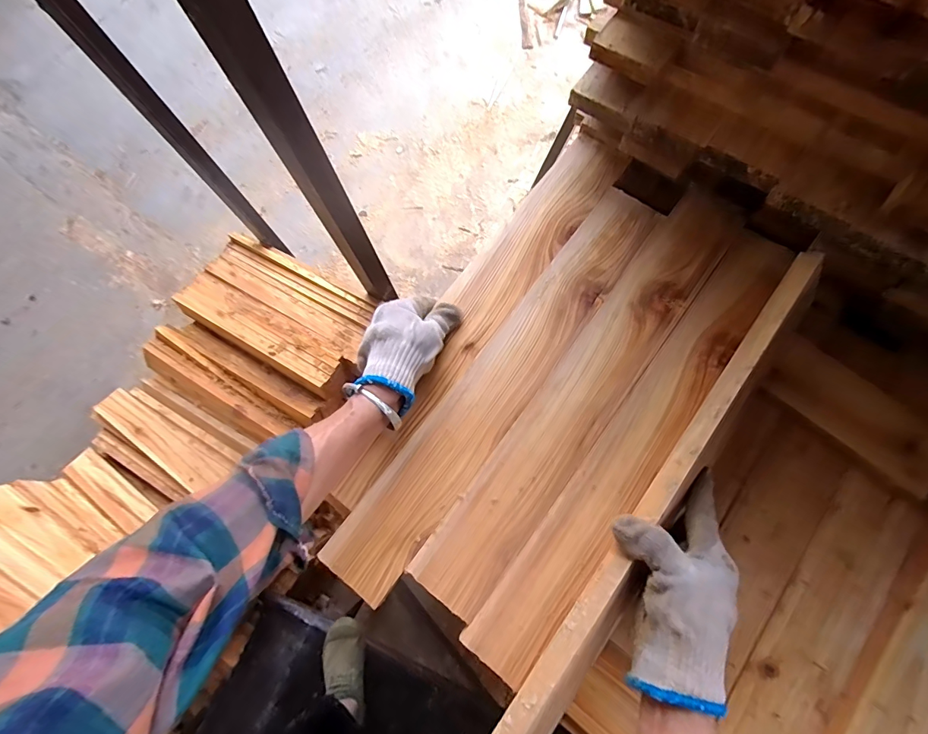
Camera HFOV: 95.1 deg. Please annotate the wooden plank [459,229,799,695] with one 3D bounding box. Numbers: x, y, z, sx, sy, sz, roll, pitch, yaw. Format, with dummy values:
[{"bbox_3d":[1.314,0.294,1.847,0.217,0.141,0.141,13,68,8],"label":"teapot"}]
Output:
[{"bbox_3d":[0.174,0.063,0.412,0.067,0.012,0.497,36,79,11],"label":"wooden plank"}]

